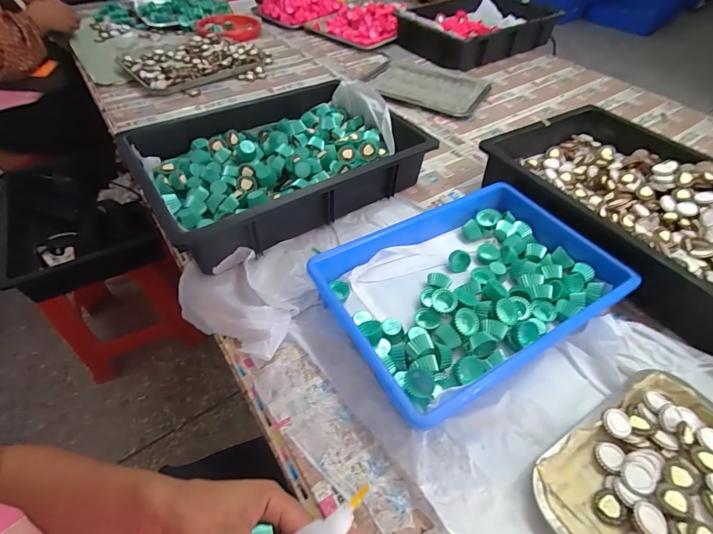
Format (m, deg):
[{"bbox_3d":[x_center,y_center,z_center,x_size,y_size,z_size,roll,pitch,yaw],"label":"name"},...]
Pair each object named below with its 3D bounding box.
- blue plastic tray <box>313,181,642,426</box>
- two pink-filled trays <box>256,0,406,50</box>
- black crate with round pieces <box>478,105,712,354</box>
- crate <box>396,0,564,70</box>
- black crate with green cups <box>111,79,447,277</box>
[{"bbox_3d":[0.149,0.021,0.480,0.358,0.061,0.242,-24,56,-20],"label":"blue plastic tray"},{"bbox_3d":[-0.068,-0.904,1.266,0.549,0.093,0.296,29,56,20],"label":"two pink-filled trays"},{"bbox_3d":[0.448,-0.103,0.567,0.328,0.090,0.442,-23,56,-19],"label":"black crate with round pieces"},{"bbox_3d":[0.375,-0.741,1.129,0.434,0.118,0.314,-29,55,-25],"label":"crate"},{"bbox_3d":[-0.129,-0.195,0.637,0.448,0.096,0.328,-28,57,-22],"label":"black crate with green cups"}]

